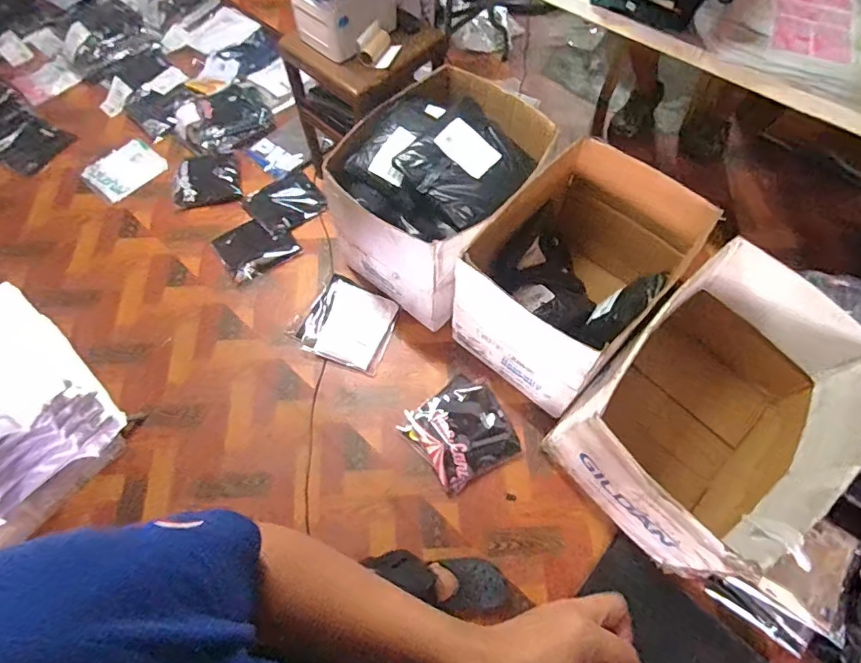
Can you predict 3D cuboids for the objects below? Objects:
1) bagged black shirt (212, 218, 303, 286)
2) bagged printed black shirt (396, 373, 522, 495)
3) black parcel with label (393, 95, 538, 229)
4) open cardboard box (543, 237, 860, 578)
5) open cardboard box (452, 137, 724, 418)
[{"bbox_3d":[-0.610,-0.297,1.687,0.239,0.024,0.222,-37,69,-16],"label":"bagged black shirt"},{"bbox_3d":[0.089,0.286,1.388,0.274,0.027,0.267,-34,68,-15],"label":"bagged printed black shirt"},{"bbox_3d":[0.100,-0.435,1.222,0.274,0.094,0.293,41,71,18],"label":"black parcel with label"},{"bbox_3d":[0.688,0.198,1.197,0.661,0.408,0.469,-41,70,-18],"label":"open cardboard box"},{"bbox_3d":[0.420,-0.189,1.354,0.410,0.361,0.673,37,70,17],"label":"open cardboard box"}]

